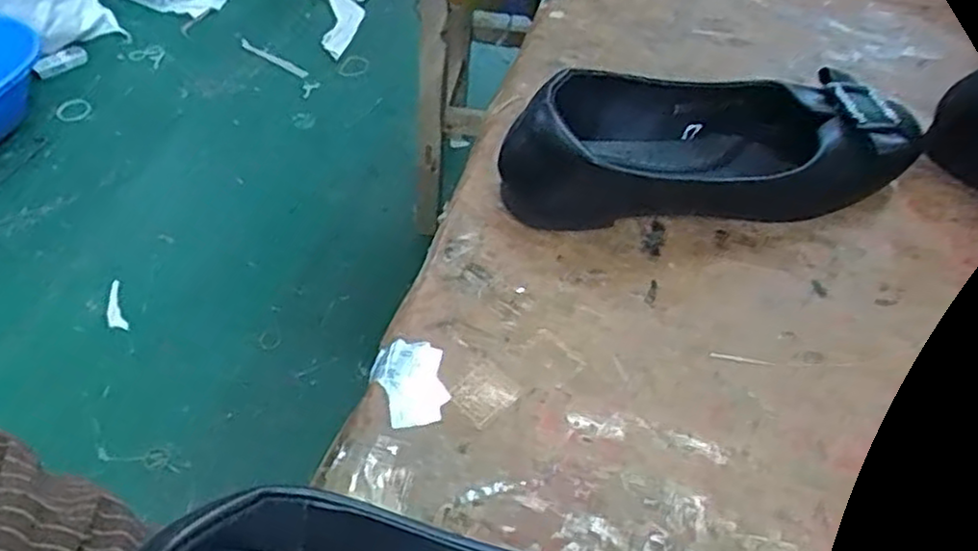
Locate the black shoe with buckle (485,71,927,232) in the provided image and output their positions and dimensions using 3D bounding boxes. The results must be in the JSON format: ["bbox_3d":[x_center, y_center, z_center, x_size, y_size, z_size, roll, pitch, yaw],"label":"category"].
[{"bbox_3d":[0.111,-0.067,0.376,0.208,0.058,0.072,-8,51,-11],"label":"black shoe with buckle"}]

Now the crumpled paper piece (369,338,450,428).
[{"bbox_3d":[-0.034,0.044,0.308,0.030,0.004,0.041,-6,51,-9],"label":"crumpled paper piece"}]

